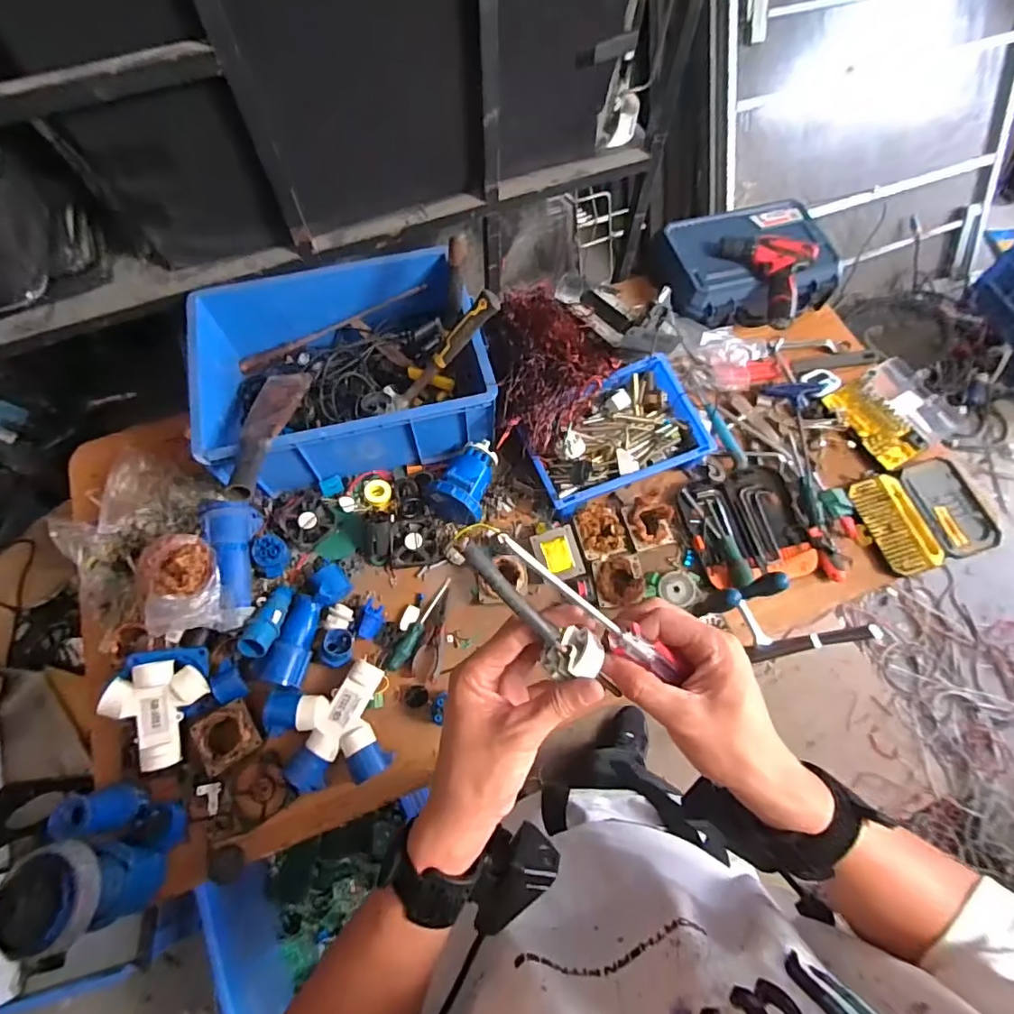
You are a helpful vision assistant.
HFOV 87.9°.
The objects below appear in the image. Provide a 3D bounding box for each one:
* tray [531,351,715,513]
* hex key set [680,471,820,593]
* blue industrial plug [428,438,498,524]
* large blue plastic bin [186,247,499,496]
[{"bbox_3d":[0.188,-0.131,0.951,0.311,0.075,0.206,-20,68,-10],"label":"tray"},{"bbox_3d":[0.438,0.029,0.940,0.221,0.026,0.191,-12,66,-6],"label":"hex key set"},{"bbox_3d":[-0.074,-0.052,0.911,0.093,0.091,0.142,12,66,5],"label":"blue industrial plug"},{"bbox_3d":[-0.294,-0.267,0.961,0.471,0.163,0.426,-16,67,-8],"label":"large blue plastic bin"}]

